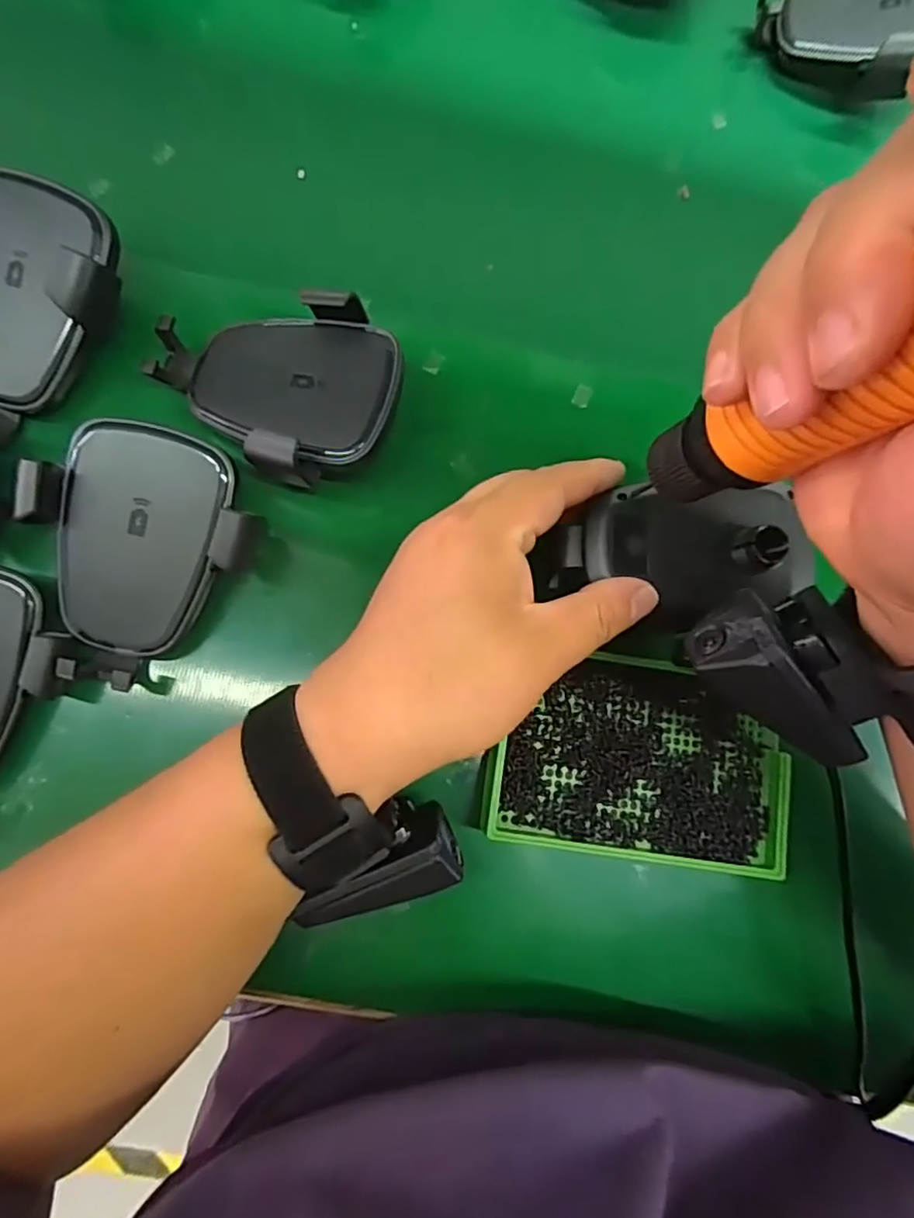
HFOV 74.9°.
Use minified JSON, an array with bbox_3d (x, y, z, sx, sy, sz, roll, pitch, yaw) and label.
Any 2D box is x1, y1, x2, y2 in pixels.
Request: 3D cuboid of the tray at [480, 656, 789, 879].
[{"bbox_3d":[0.086,0.071,0.286,0.133,0.028,0.088,9,82,-3],"label":"tray"}]

